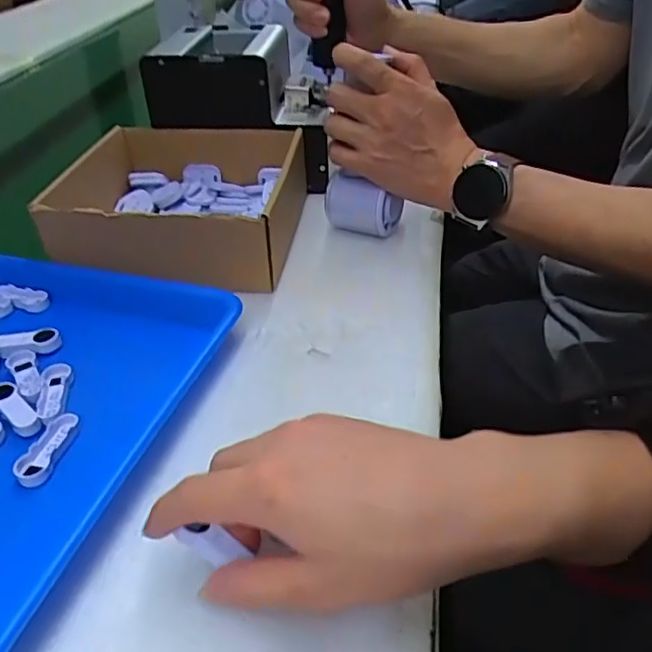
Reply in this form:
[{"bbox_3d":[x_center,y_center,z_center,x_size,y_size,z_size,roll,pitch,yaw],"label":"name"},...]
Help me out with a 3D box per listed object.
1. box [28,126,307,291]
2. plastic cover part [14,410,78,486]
[{"bbox_3d":[-0.130,-0.121,0.578,0.195,0.065,0.202,2,37,6],"label":"box"},{"bbox_3d":[-0.168,0.073,0.374,0.020,0.005,0.052,4,37,9],"label":"plastic cover part"}]

